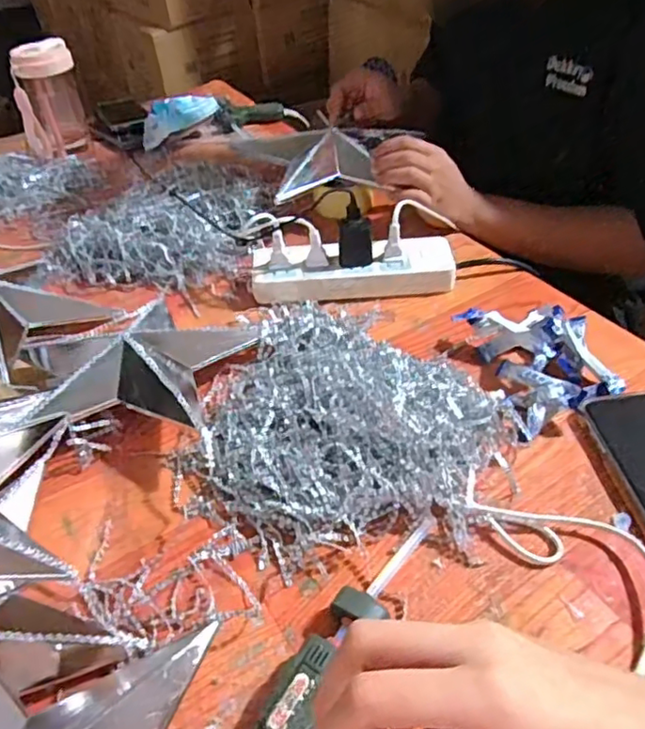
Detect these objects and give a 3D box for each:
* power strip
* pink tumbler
[{"bbox_3d":[0.035,-0.107,0.675,0.226,0.047,0.075,-4,41,-2],"label":"power strip"},{"bbox_3d":[-0.424,-0.415,0.939,0.088,0.145,0.099,-12,43,-9],"label":"pink tumbler"}]

